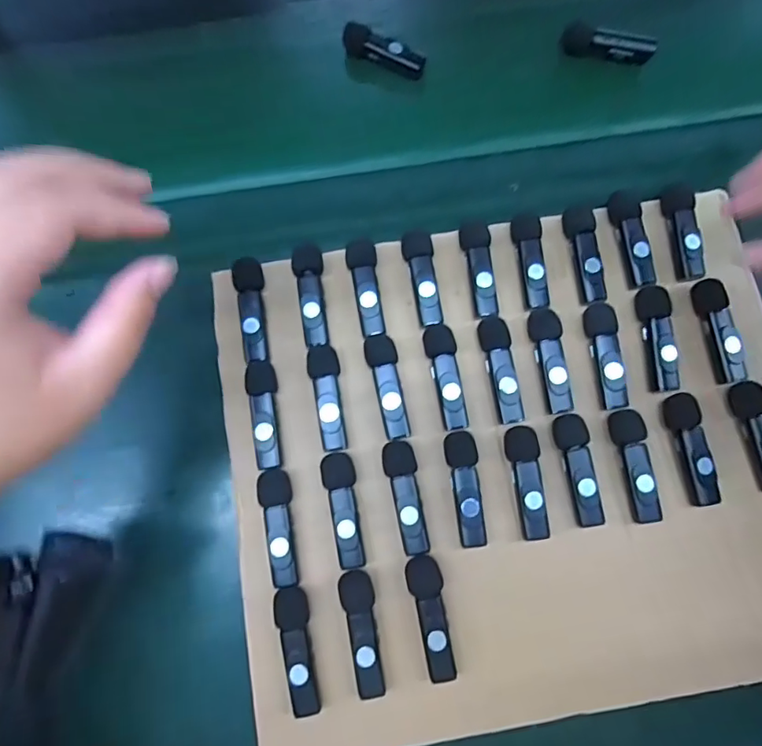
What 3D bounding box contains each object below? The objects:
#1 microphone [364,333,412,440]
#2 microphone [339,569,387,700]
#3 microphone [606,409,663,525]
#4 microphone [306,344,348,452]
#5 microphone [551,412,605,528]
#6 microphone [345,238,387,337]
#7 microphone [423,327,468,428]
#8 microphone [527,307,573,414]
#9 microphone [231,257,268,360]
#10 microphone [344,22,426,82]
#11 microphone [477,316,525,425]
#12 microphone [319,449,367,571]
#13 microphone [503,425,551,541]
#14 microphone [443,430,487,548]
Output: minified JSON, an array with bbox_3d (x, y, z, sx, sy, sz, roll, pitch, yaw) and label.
[{"bbox_3d":[0.004,0.008,0.312,0.018,0.011,0.064,-11,75,-2],"label":"microphone"},{"bbox_3d":[-0.009,0.145,0.284,0.018,0.010,0.066,-11,75,-2],"label":"microphone"},{"bbox_3d":[0.150,0.055,0.302,0.017,0.015,0.065,-10,75,-2],"label":"microphone"},{"bbox_3d":[-0.032,0.014,0.310,0.018,0.012,0.064,-11,75,-2],"label":"microphone"},{"bbox_3d":[0.117,0.056,0.301,0.018,0.012,0.064,-11,75,-2],"label":"microphone"},{"bbox_3d":[-0.009,-0.055,0.322,0.018,0.010,0.064,-11,75,-2],"label":"microphone"},{"bbox_3d":[0.040,0.002,0.313,0.018,0.013,0.064,-11,75,-2],"label":"microphone"},{"bbox_3d":[0.104,-0.009,0.313,0.017,0.011,0.065,-7,75,-1],"label":"microphone"},{"bbox_3d":[-0.081,-0.040,0.321,0.018,0.009,0.066,-11,75,-2],"label":"microphone"},{"bbox_3d":[0.002,-0.240,0.381,0.065,0.017,0.017,25,79,4],"label":"microphone"},{"bbox_3d":[0.074,-0.003,0.313,0.018,0.011,0.066,-11,75,-2],"label":"microphone"},{"bbox_3d":[-0.021,0.079,0.298,0.018,0.011,0.064,-11,75,-2],"label":"microphone"},{"bbox_3d":[0.086,0.064,0.300,0.018,0.013,0.064,-7,75,-1],"label":"microphone"},{"bbox_3d":[0.051,0.067,0.301,0.018,0.014,0.065,-9,75,-1],"label":"microphone"}]

